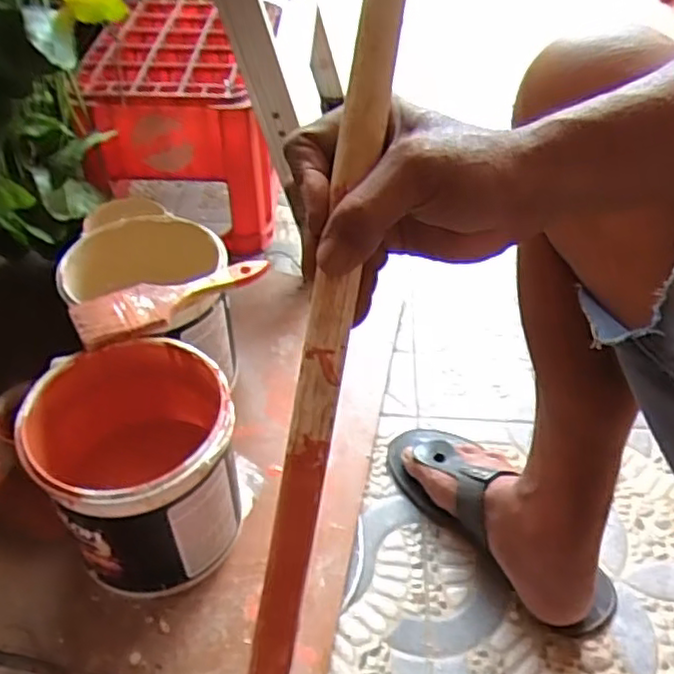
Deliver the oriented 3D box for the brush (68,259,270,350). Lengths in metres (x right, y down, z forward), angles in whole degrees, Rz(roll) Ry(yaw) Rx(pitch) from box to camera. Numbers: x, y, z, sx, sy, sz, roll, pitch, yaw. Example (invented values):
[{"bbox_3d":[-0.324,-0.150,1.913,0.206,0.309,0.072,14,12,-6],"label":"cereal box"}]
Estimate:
[{"bbox_3d":[-0.163,-0.041,0.684,0.199,0.019,0.061,-20,49,-21],"label":"brush"}]

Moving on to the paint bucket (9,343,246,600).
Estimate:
[{"bbox_3d":[-0.185,0.130,0.655,0.170,0.186,0.172,1,45,-1],"label":"paint bucket"}]

